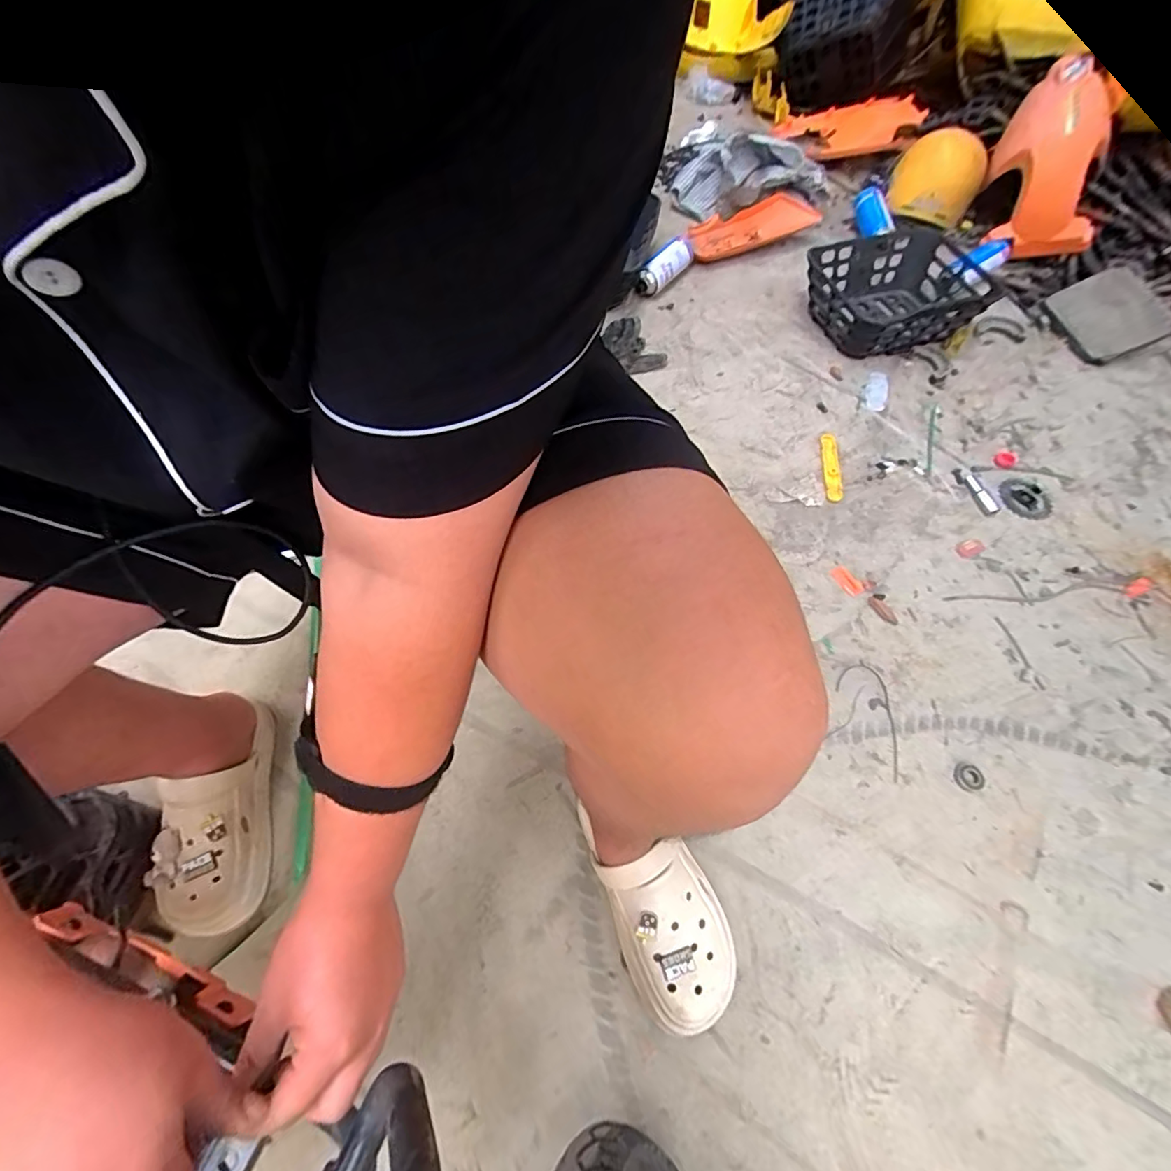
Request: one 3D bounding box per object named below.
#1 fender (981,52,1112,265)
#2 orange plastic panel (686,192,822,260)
[{"bbox_3d":[0.941,-0.853,1.063,0.162,0.247,0.354,14,61,7],"label":"fender"},{"bbox_3d":[0.383,-0.840,1.217,0.275,0.024,0.093,-12,92,14],"label":"orange plastic panel"}]

